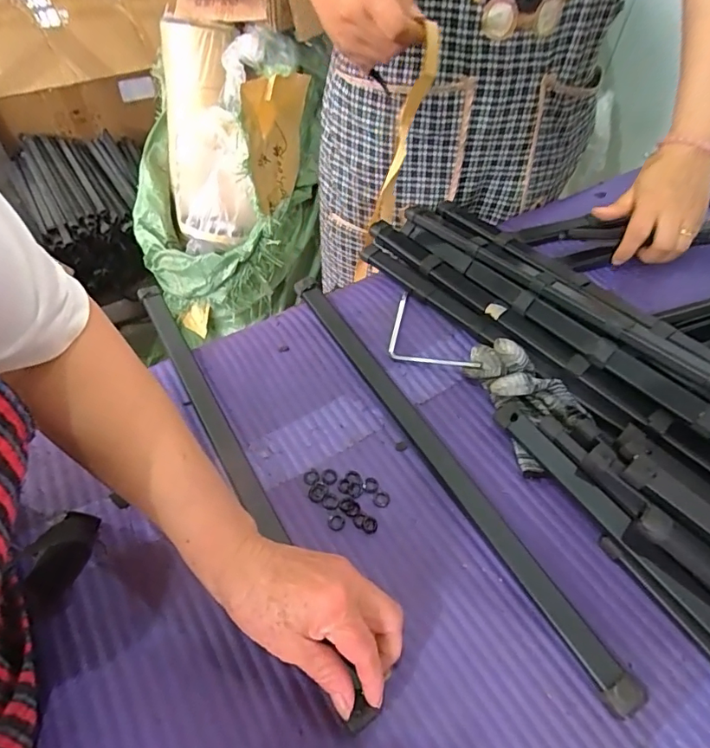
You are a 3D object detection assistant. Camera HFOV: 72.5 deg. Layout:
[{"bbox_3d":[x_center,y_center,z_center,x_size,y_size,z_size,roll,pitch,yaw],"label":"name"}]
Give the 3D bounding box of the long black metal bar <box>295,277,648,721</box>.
[{"bbox_3d":[0.061,0.058,0.417,0.031,0.020,0.436,-26,56,-19],"label":"long black metal bar"}]

